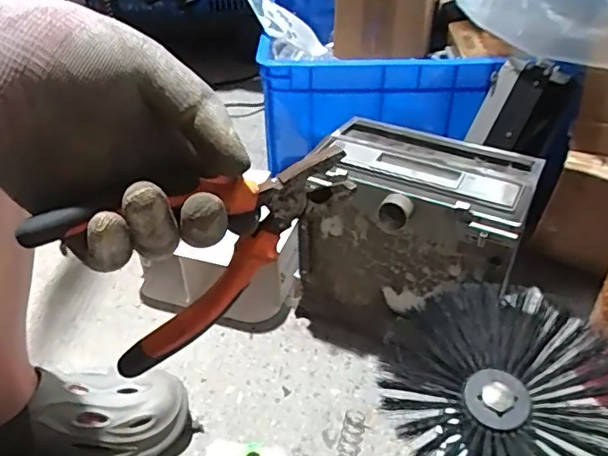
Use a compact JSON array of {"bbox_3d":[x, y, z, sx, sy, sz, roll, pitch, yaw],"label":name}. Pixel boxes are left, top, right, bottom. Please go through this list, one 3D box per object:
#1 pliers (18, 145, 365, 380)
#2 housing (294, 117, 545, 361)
[{"bbox_3d":[-0.046,0.019,0.276,0.149,0.093,0.018,-14,39,-18],"label":"pliers"},{"bbox_3d":[0.148,0.022,0.779,0.272,0.263,0.196,16,40,22],"label":"housing"}]

